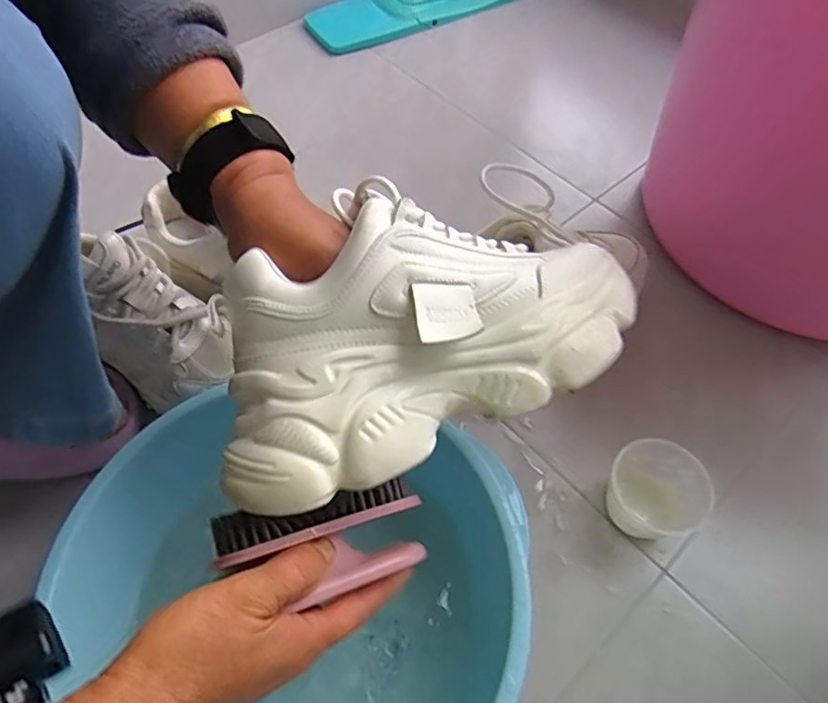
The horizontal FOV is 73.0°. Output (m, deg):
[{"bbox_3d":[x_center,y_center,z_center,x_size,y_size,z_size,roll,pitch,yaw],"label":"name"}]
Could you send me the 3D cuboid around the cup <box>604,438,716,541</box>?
[{"bbox_3d":[0.192,0.116,0.452,0.075,0.060,0.074,1,57,-1],"label":"cup"}]

